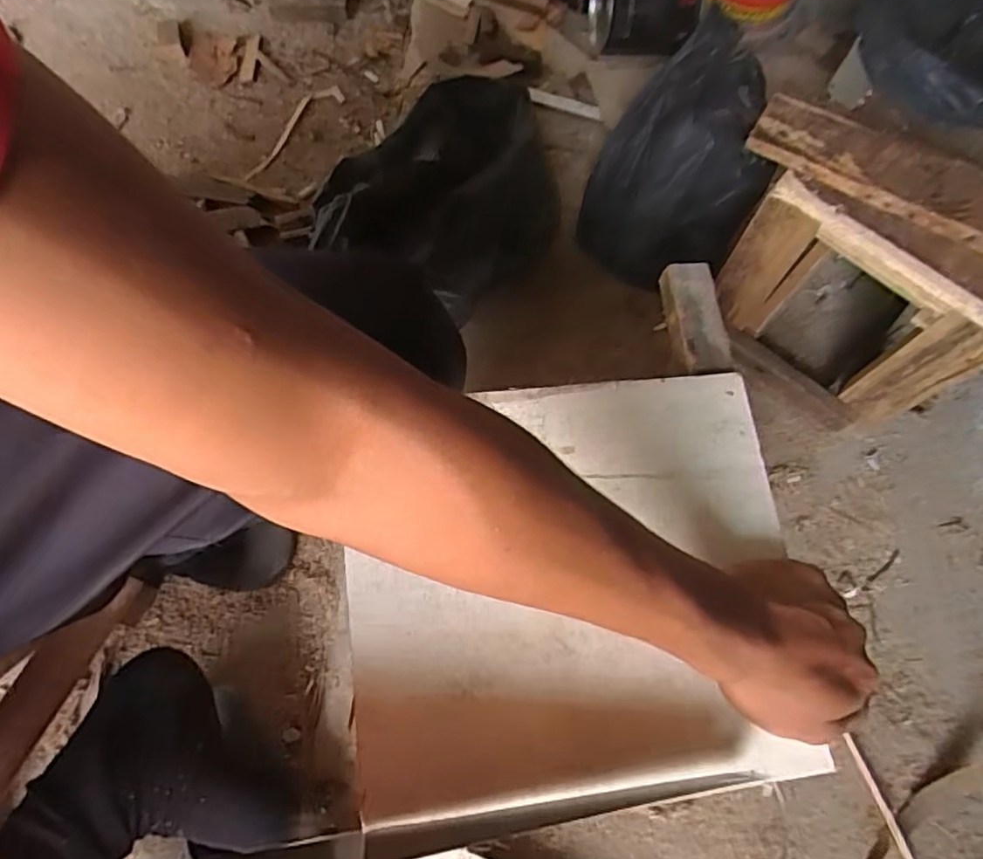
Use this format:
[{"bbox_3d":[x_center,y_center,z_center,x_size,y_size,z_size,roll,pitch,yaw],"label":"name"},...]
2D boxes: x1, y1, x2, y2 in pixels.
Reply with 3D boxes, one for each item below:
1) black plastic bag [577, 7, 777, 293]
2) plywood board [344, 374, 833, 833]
[{"bbox_3d":[0.196,-0.280,0.684,0.174,0.208,0.170,16,67,3],"label":"black plastic bag"},{"bbox_3d":[0.049,0.086,0.389,0.263,0.019,0.239,-5,65,-3],"label":"plywood board"}]

